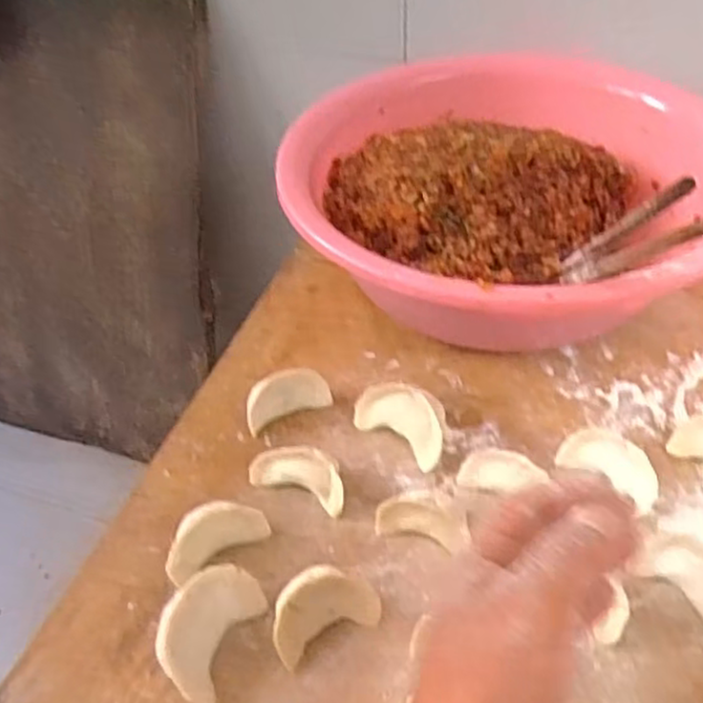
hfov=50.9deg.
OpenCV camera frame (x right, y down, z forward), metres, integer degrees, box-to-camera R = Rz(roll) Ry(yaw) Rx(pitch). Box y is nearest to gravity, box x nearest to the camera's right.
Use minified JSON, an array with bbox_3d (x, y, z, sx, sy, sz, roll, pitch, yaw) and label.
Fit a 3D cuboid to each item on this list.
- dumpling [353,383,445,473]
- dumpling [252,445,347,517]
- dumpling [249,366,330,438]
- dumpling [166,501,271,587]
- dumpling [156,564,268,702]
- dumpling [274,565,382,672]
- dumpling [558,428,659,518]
[{"bbox_3d":[0.032,0.043,0.478,0.066,0.032,0.028,28,52,29],"label":"dumpling"},{"bbox_3d":[-0.032,0.076,0.455,0.061,0.028,0.023,14,46,18],"label":"dumpling"},{"bbox_3d":[-0.044,0.031,0.496,0.059,0.025,0.024,-22,46,-18],"label":"dumpling"},{"bbox_3d":[-0.079,0.105,0.424,0.061,0.027,0.022,-27,48,-22],"label":"dumpling"},{"bbox_3d":[-0.076,0.141,0.382,0.036,0.030,0.065,15,47,19],"label":"dumpling"},{"bbox_3d":[-0.016,0.134,0.387,0.056,0.027,0.032,-23,47,-19],"label":"dumpling"},{"bbox_3d":[0.158,0.069,0.449,0.062,0.030,0.023,33,54,32],"label":"dumpling"}]

